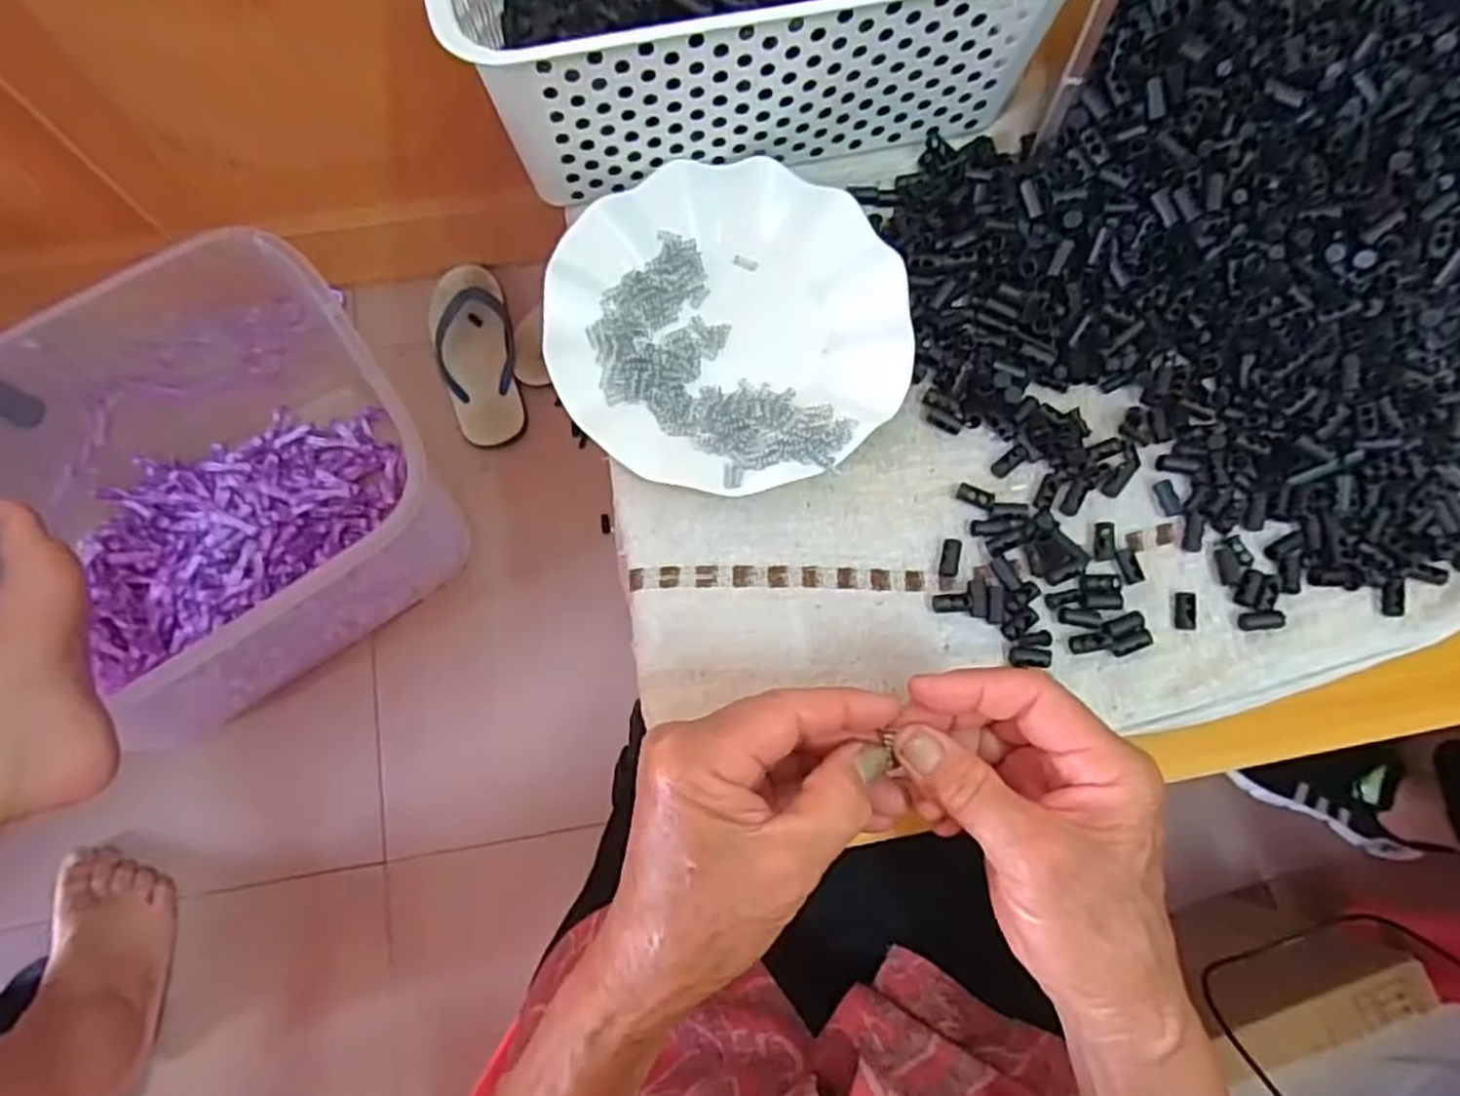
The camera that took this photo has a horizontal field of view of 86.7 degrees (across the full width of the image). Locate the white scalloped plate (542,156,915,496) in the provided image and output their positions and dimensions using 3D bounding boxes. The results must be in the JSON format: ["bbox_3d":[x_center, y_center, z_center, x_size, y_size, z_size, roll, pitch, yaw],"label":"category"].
[{"bbox_3d":[-0.001,-0.117,0.408,0.183,0.025,0.180,0,76,-1],"label":"white scalloped plate"}]

